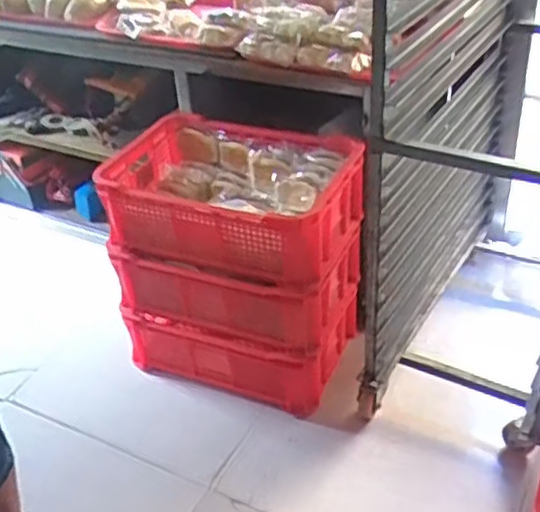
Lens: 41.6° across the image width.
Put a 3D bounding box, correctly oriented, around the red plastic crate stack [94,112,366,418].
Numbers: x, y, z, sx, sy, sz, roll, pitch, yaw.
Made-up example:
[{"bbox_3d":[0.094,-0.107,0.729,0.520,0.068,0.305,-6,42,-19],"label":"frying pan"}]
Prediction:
[{"bbox_3d":[-0.072,0.020,1.657,0.530,0.531,0.323,9,38,18],"label":"red plastic crate stack"}]

